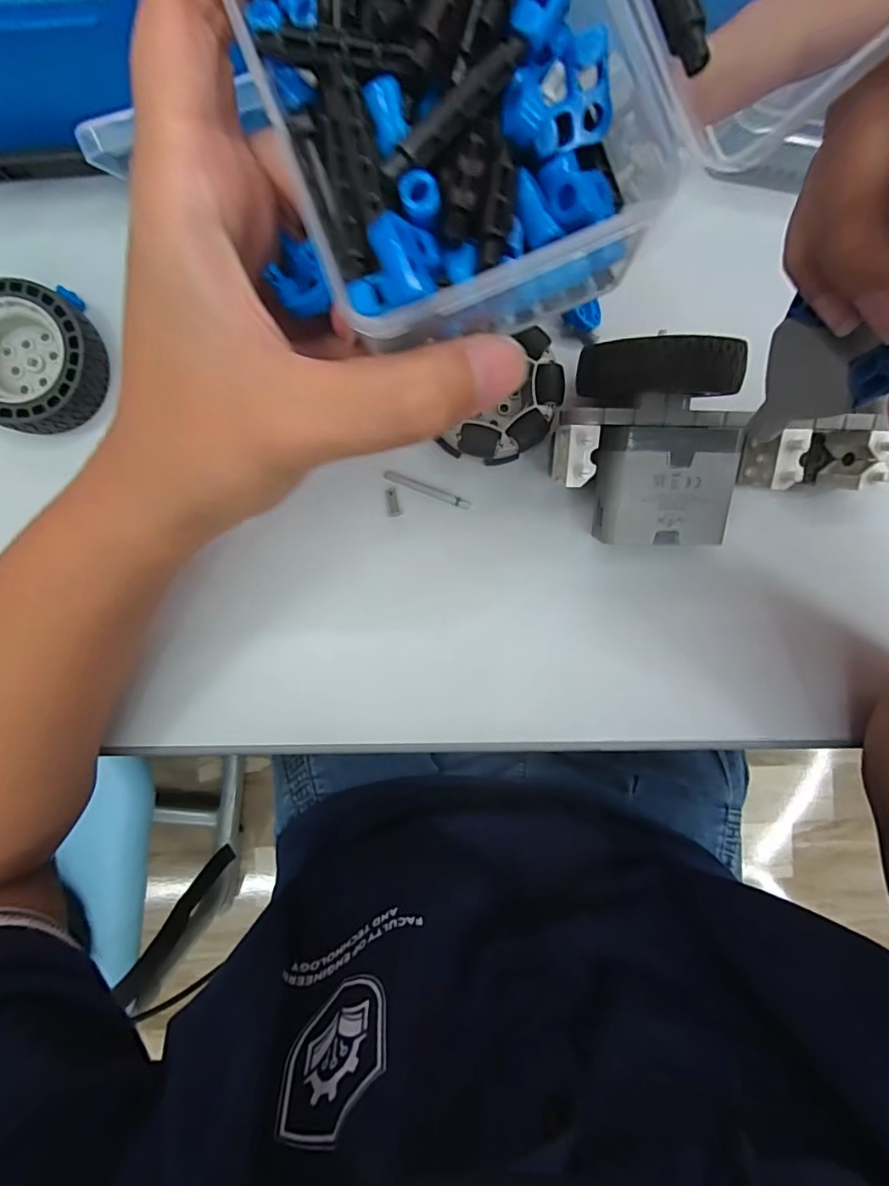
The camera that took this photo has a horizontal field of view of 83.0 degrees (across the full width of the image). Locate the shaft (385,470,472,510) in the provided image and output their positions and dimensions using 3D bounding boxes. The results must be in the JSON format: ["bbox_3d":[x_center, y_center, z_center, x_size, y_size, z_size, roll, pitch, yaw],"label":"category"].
[{"bbox_3d":[-0.008,-0.049,0.238,0.043,0.004,0.004,21,89,-3],"label":"shaft"}]

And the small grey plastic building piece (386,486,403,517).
[{"bbox_3d":[-0.024,-0.043,0.236,0.006,0.004,0.014,-11,93,-3],"label":"small grey plastic building piece"}]

